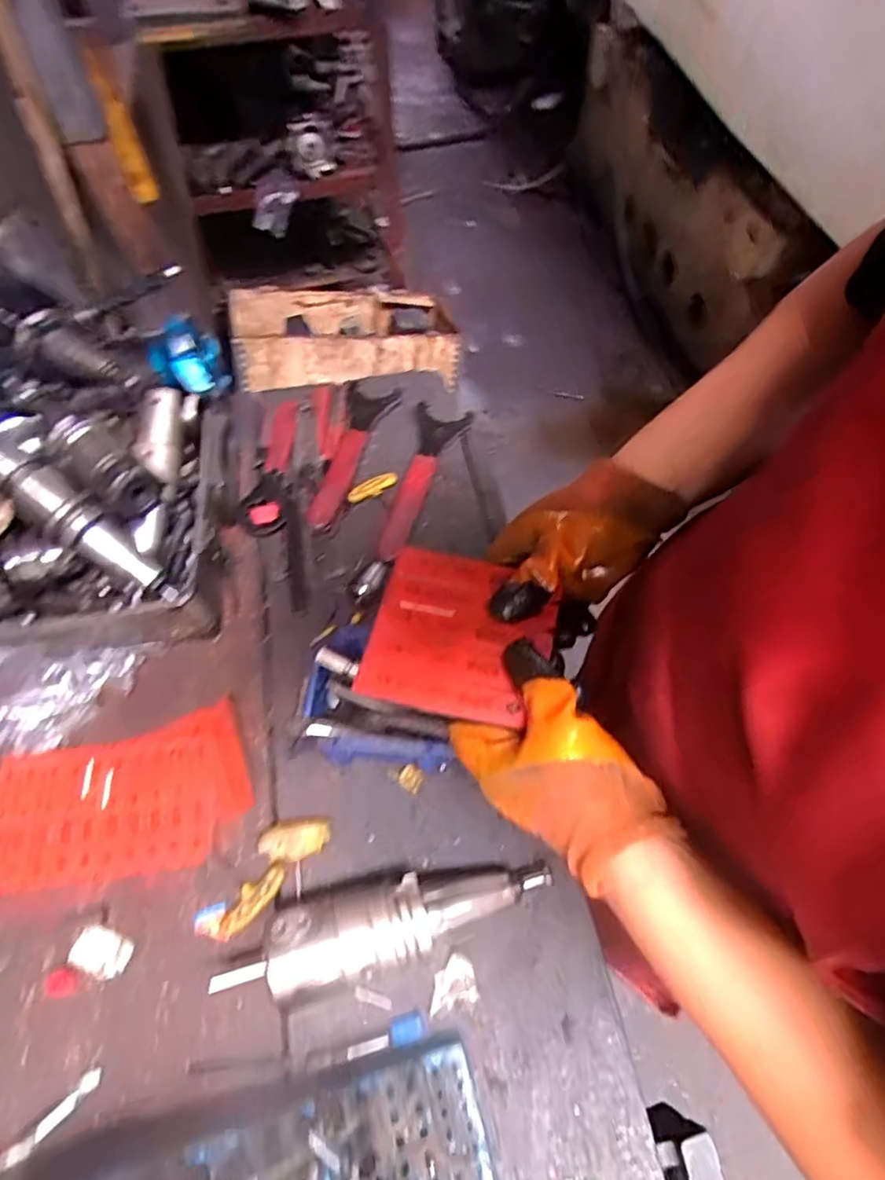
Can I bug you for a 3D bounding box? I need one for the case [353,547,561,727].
[{"bbox_3d":[0.011,0.027,0.412,0.115,0.014,0.105,11,59,7],"label":"case"}]

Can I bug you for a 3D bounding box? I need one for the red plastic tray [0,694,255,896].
[{"bbox_3d":[-0.267,0.177,0.513,0.205,0.033,0.122,-15,60,-8],"label":"red plastic tray"}]

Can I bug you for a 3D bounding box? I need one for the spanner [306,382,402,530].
[{"bbox_3d":[-0.106,-0.160,0.714,0.063,0.018,0.229,10,59,7],"label":"spanner"}]

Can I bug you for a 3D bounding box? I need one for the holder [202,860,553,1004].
[{"bbox_3d":[-0.039,0.248,0.461,0.251,0.050,0.061,-14,59,-7],"label":"holder"}]

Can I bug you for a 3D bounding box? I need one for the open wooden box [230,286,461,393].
[{"bbox_3d":[-0.245,-0.634,1.535,0.540,0.166,0.351,-7,59,-4],"label":"open wooden box"}]

